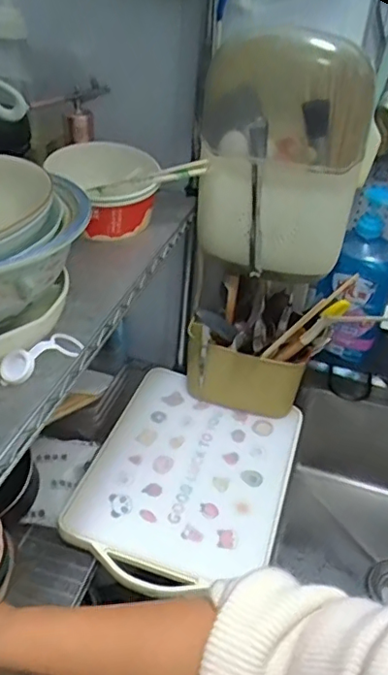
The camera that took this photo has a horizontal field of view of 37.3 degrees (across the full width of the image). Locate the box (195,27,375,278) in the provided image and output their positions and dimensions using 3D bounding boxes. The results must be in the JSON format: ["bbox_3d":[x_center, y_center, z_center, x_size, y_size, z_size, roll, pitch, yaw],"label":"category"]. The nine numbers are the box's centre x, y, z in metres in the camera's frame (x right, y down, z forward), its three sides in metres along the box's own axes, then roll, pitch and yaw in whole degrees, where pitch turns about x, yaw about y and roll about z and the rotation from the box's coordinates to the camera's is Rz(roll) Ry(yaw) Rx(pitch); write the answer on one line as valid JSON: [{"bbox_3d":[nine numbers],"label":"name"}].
[{"bbox_3d":[0.118,-0.255,0.784,0.214,0.265,0.208,12,36,9],"label":"box"}]

